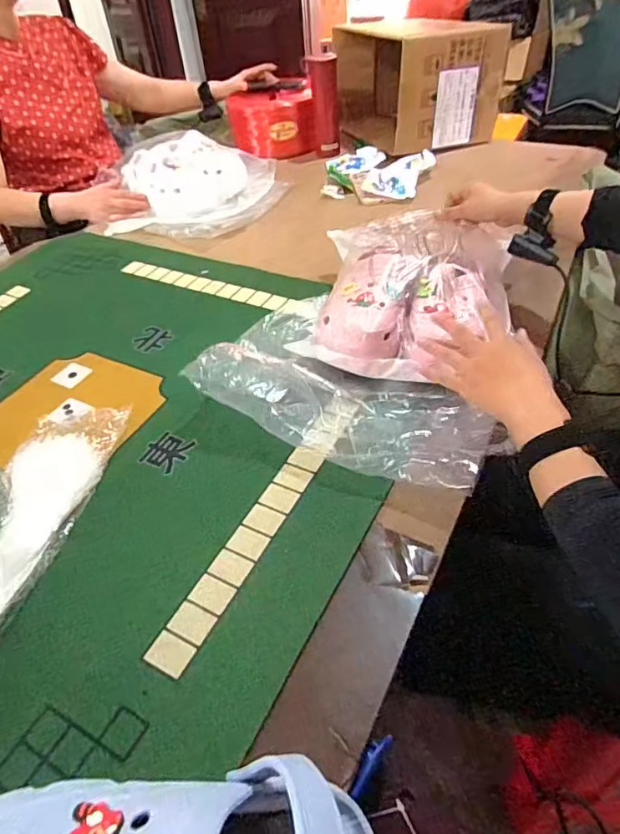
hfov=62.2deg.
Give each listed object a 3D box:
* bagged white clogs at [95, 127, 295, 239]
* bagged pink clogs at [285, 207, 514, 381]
[{"bbox_3d":[-0.276,-0.512,1.111,0.432,0.104,0.336,-5,43,1],"label":"bagged white clogs"},{"bbox_3d":[0.144,-0.189,0.742,0.275,0.111,0.331,6,44,13],"label":"bagged pink clogs"}]

